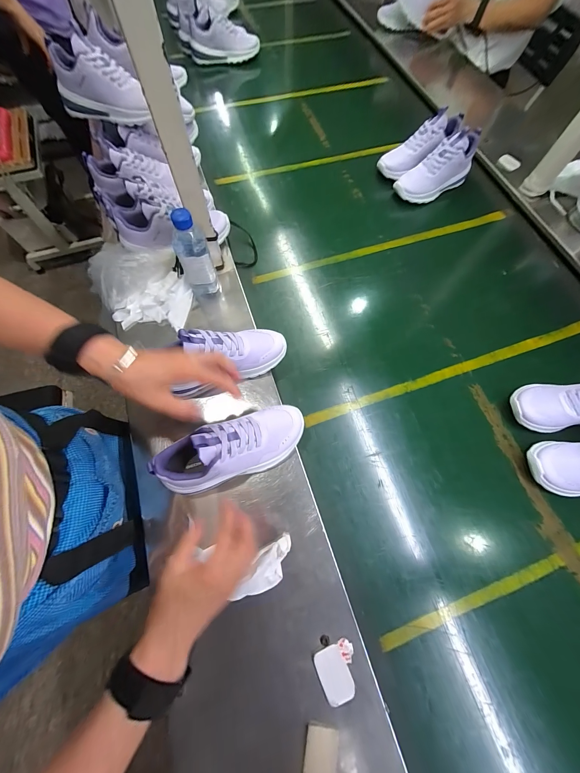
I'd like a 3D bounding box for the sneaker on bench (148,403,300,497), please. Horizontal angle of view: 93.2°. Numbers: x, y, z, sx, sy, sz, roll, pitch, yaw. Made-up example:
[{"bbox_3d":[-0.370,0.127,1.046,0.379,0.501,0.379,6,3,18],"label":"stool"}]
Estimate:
[{"bbox_3d":[-0.079,0.085,0.402,0.218,0.107,0.087,-24,71,-10],"label":"sneaker on bench"}]

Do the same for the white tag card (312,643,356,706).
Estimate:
[{"bbox_3d":[0.059,0.386,0.367,0.039,0.004,0.058,-23,71,-10],"label":"white tag card"}]

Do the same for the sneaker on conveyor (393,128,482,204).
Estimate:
[{"bbox_3d":[0.376,-0.552,0.692,0.207,0.100,0.073,-29,72,-12],"label":"sneaker on conveyor"}]

